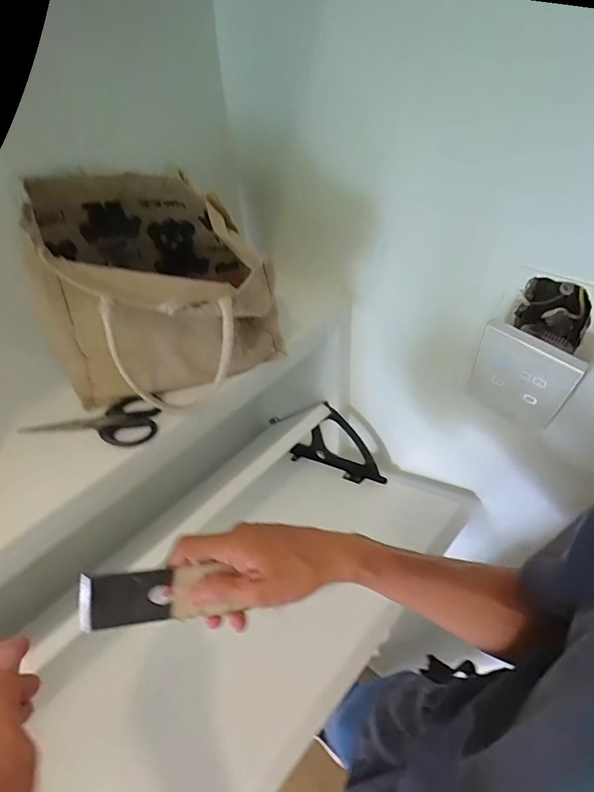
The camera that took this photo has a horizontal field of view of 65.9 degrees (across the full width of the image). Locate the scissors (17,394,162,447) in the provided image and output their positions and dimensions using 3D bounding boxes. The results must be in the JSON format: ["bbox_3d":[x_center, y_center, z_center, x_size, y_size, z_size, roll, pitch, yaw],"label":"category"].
[{"bbox_3d":[-0.187,0.027,0.416,0.124,0.013,0.055,-9,44,-5],"label":"scissors"}]

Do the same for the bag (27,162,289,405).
[{"bbox_3d":[-0.124,-0.098,0.427,0.198,0.158,0.169,-7,44,-2],"label":"bag"}]

